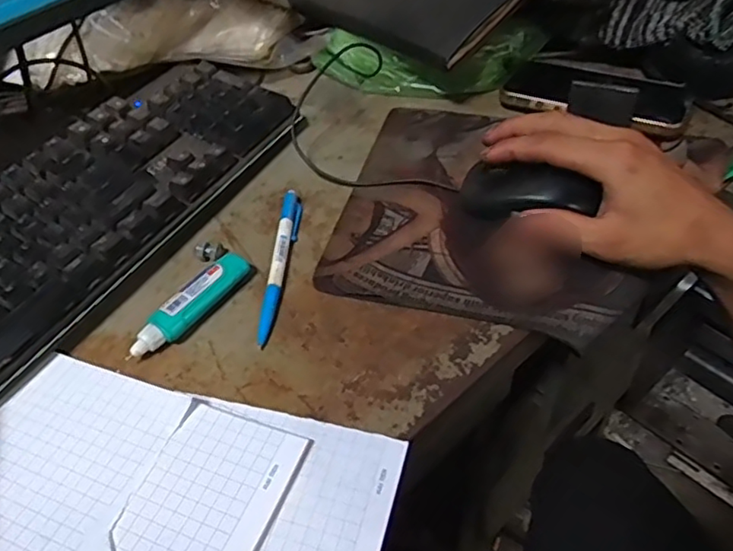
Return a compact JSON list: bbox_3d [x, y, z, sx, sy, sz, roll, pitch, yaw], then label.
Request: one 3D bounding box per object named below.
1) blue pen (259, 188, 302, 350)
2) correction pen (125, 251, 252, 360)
[{"bbox_3d":[-0.058,-0.011,0.414,0.013,0.011,0.134,0,46,5],"label":"blue pen"},{"bbox_3d":[-0.110,0.020,0.384,0.021,0.018,0.090,25,53,26],"label":"correction pen"}]

